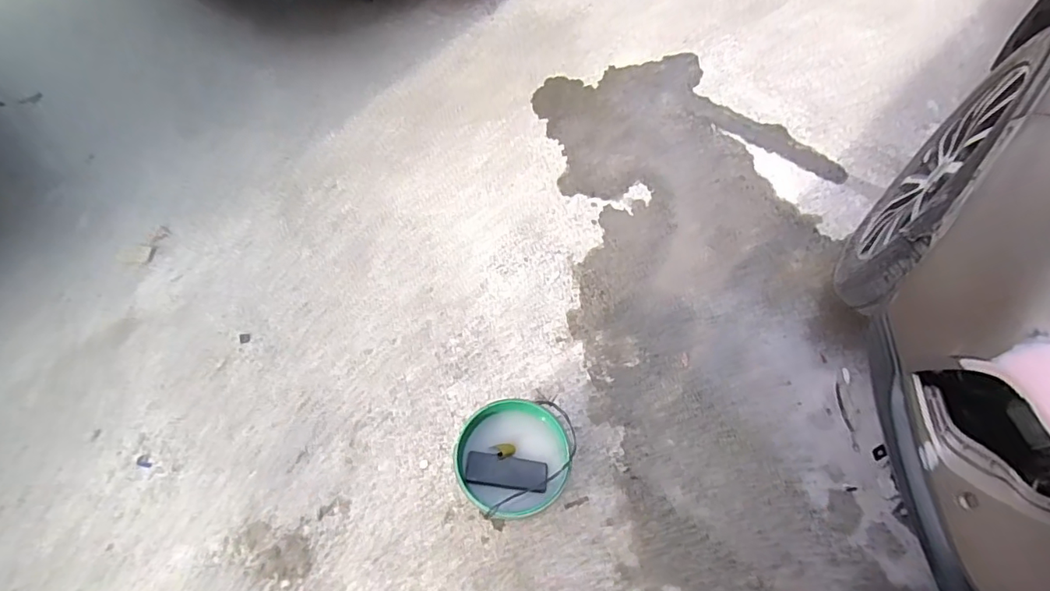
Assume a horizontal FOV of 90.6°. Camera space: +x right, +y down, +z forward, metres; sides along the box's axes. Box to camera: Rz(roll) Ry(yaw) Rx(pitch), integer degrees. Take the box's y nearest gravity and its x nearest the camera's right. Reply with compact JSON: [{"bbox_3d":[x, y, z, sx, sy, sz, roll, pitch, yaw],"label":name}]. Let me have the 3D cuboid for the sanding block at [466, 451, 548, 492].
[{"bbox_3d":[-0.037,0.349,1.031,0.160,0.020,0.059,7,64,5],"label":"sanding block"}]

